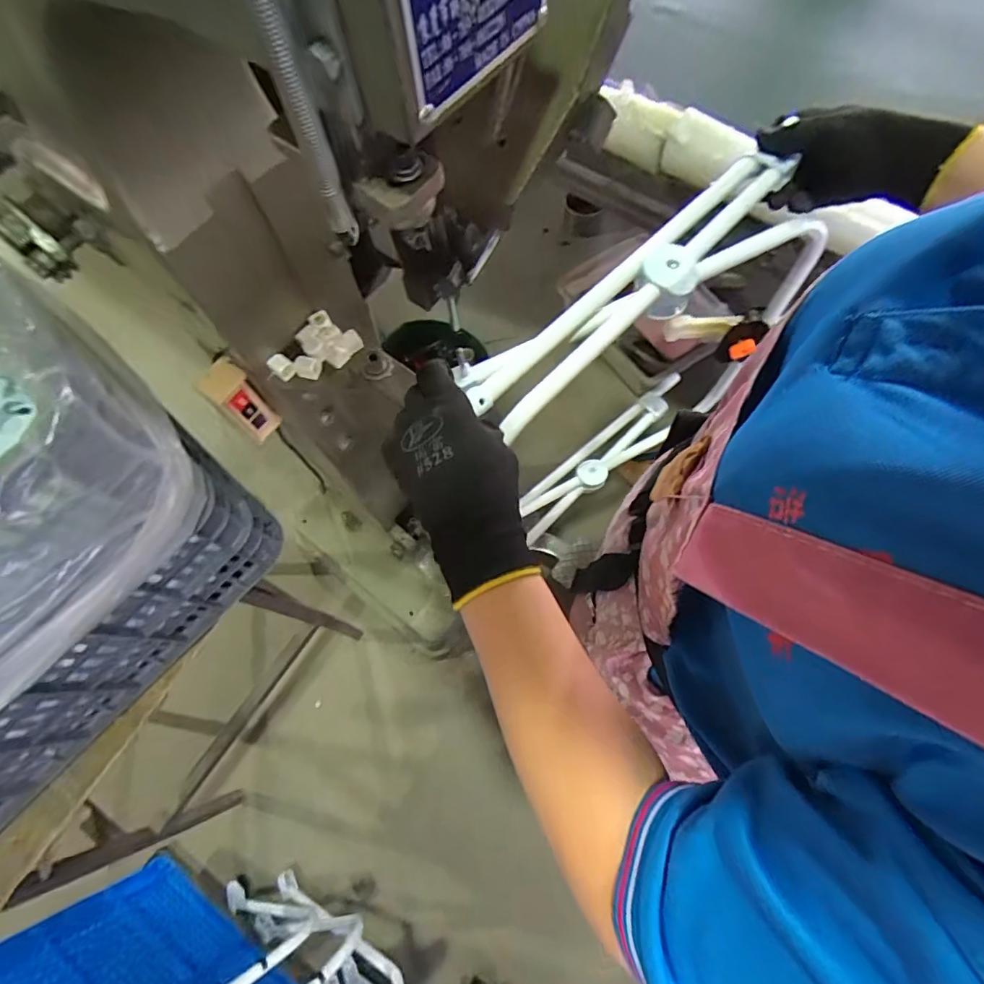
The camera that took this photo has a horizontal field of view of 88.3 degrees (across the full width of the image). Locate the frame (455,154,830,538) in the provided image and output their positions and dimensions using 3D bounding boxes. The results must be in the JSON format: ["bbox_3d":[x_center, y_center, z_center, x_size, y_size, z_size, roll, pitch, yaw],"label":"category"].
[{"bbox_3d":[0.164,-0.112,0.631,0.422,0.464,0.093,-38,72,-11],"label":"frame"}]

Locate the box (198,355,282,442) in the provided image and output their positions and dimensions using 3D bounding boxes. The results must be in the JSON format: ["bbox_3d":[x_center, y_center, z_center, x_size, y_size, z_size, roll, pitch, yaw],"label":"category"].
[{"bbox_3d":[-0.314,-0.112,0.636,0.047,0.112,0.051,36,74,15],"label":"box"}]

